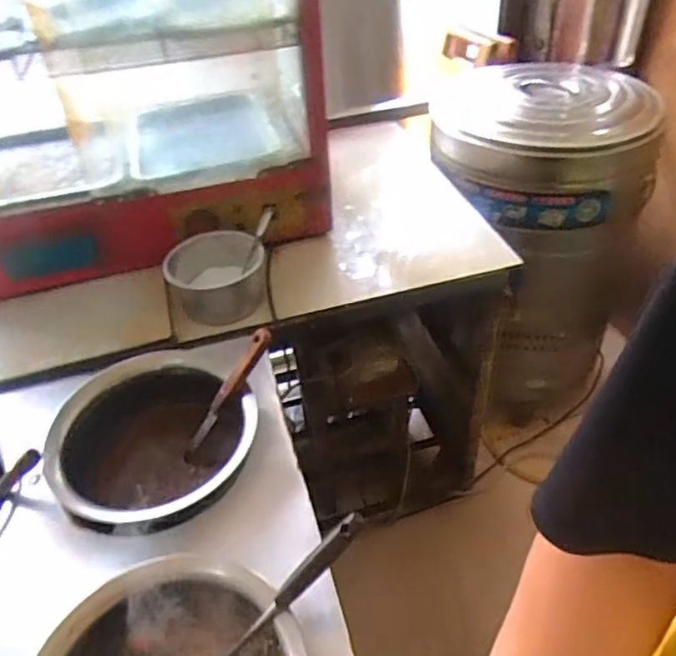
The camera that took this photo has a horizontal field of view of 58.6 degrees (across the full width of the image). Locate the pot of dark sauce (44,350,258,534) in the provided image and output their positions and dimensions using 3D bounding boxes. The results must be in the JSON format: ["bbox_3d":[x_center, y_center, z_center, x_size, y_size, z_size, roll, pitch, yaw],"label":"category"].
[{"bbox_3d":[-0.230,0.152,0.799,0.247,0.111,0.261,-5,42,-1],"label":"pot of dark sauce"}]

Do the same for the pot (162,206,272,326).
[{"bbox_3d":[-0.183,-0.085,0.969,0.170,0.113,0.136,-7,42,-4],"label":"pot"}]

